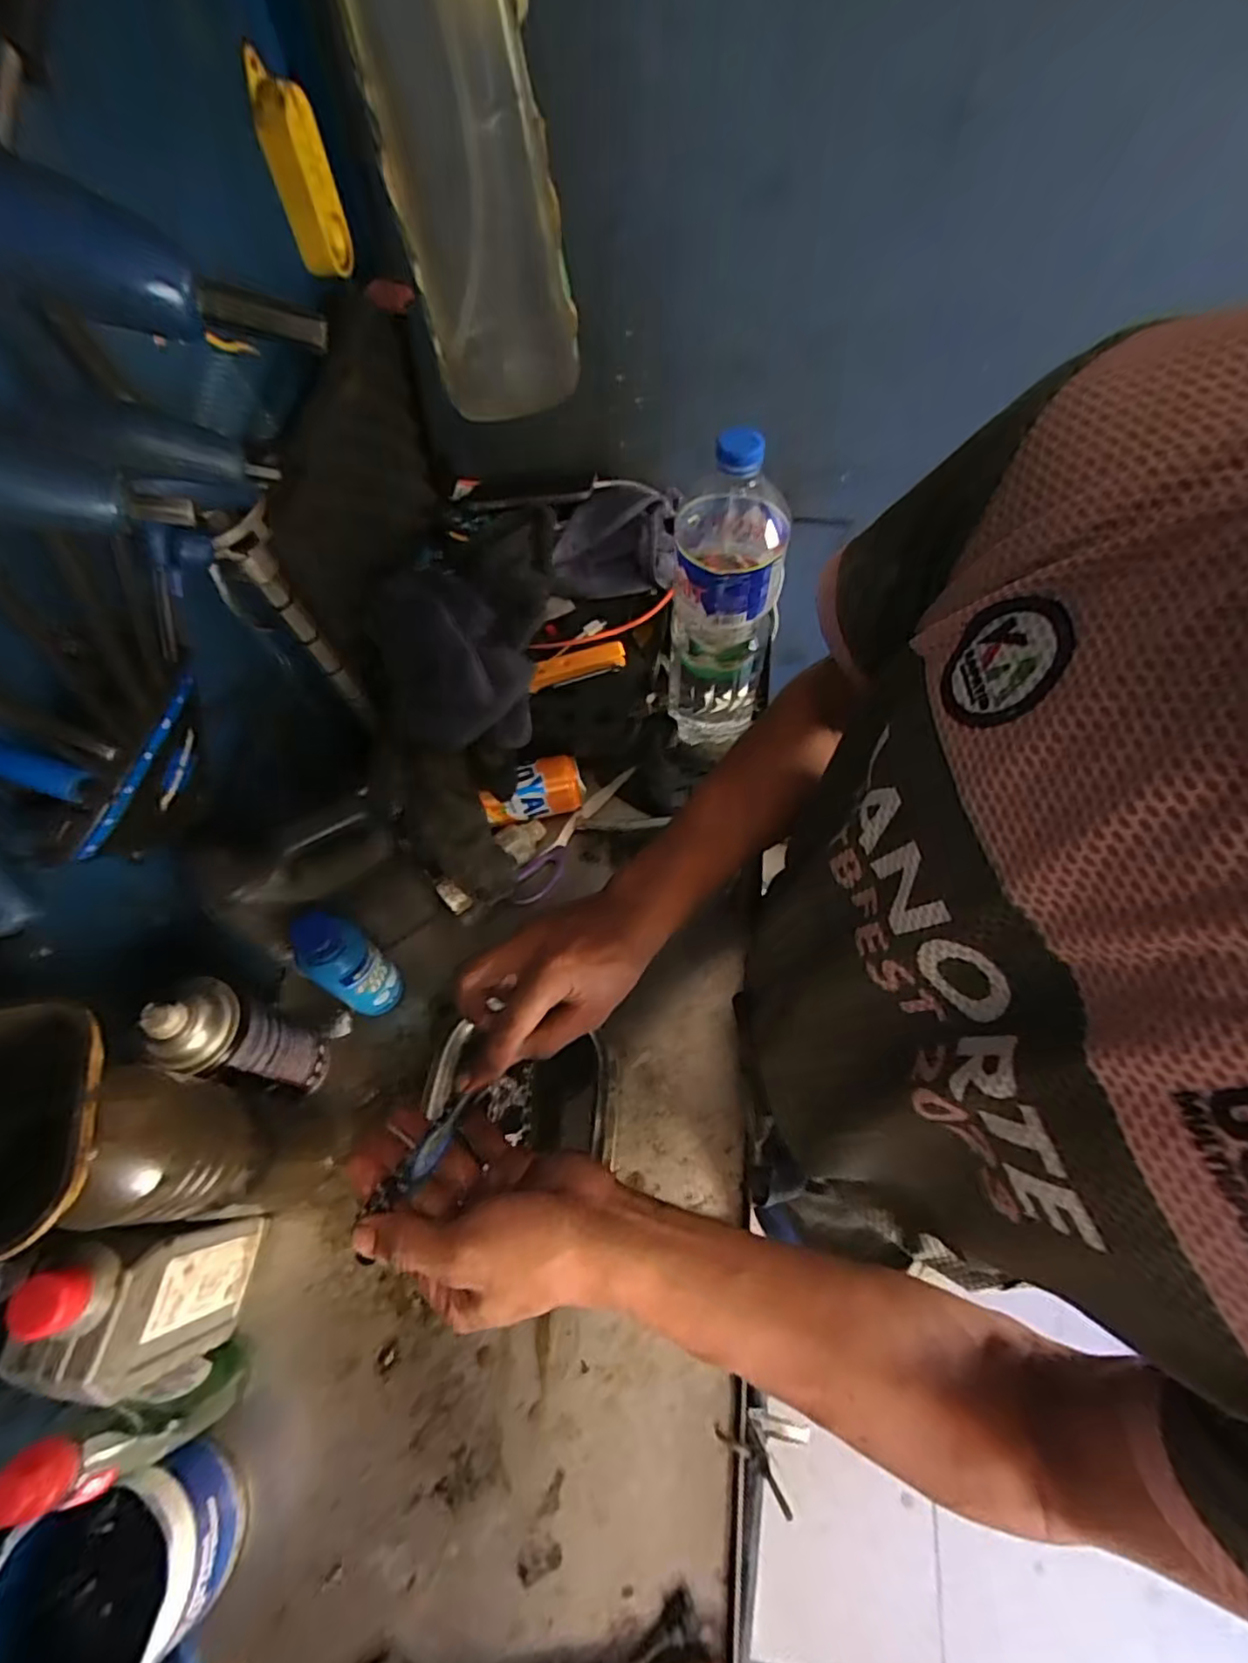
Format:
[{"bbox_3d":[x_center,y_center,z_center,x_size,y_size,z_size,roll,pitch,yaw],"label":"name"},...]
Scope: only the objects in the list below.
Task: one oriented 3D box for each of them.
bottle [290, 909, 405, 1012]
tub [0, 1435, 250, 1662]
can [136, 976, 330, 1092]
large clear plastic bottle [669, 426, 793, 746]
[{"bbox_3d":[-0.218,0.108,0.513,0.046,0.156,0.050,0,64,0],"label":"bottle"},{"bbox_3d":[-0.298,0.442,0.382,0.110,0.102,0.094,-29,68,-14],"label":"tub"},{"bbox_3d":[-0.270,0.153,0.468,0.049,0.191,0.057,14,65,7],"label":"can"},{"bbox_3d":[0.086,-0.194,0.562,0.084,0.304,0.083,0,64,0],"label":"large clear plastic bottle"}]

